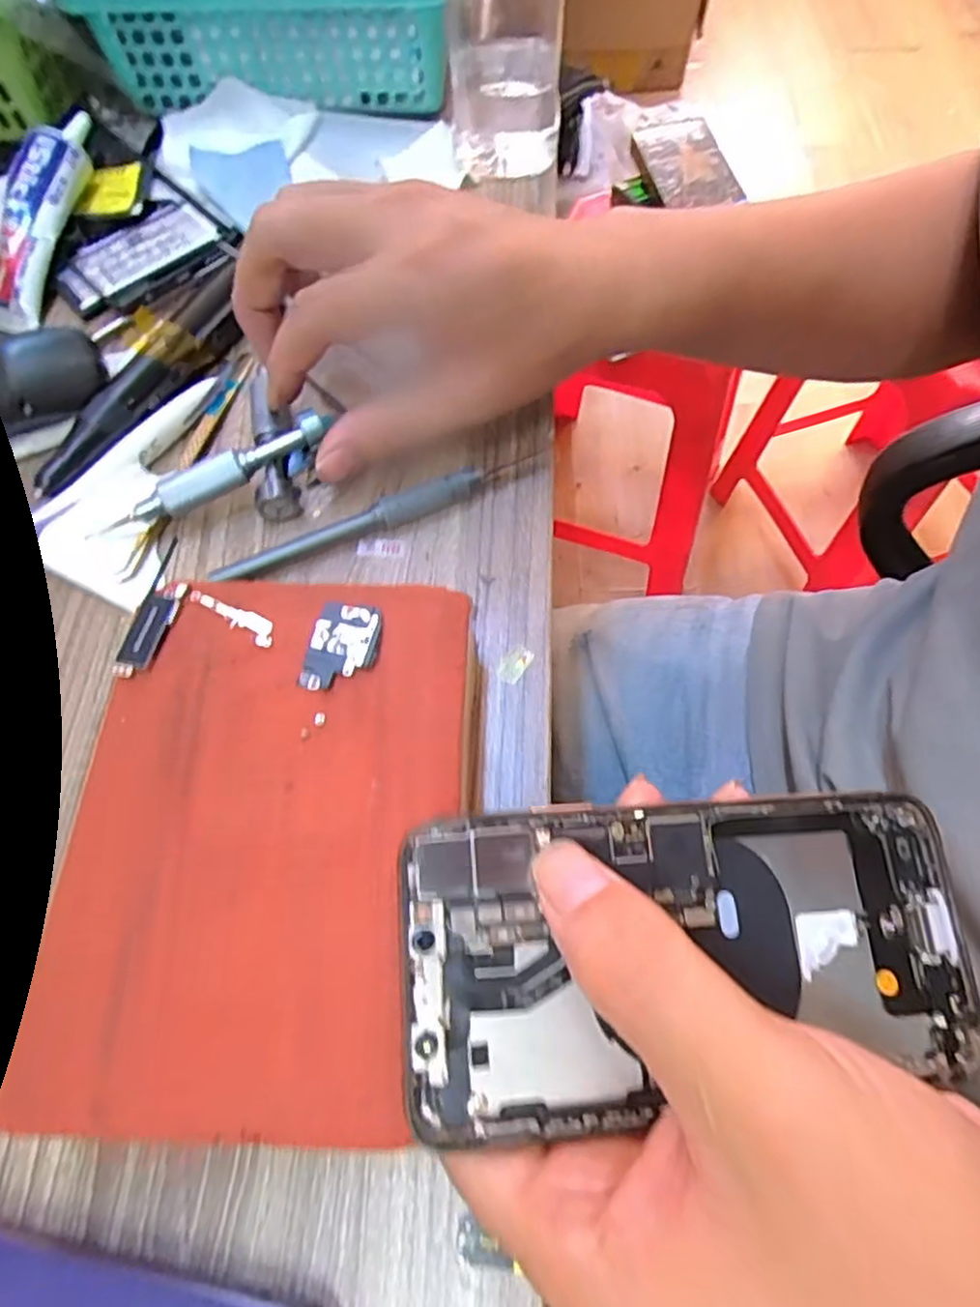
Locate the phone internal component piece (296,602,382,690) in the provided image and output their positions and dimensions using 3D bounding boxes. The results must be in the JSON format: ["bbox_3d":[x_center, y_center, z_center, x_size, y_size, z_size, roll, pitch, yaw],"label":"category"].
[{"bbox_3d":[-0.048,-0.003,0.227,0.023,0.004,0.031,9,65,6],"label":"phone internal component piece"}]

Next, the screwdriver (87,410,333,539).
[{"bbox_3d":[-0.114,-0.075,0.291,0.102,0.011,0.012,-28,67,-4],"label":"screwdriver"}]

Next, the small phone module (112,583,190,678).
[{"bbox_3d":[-0.114,-0.009,0.232,0.012,0.004,0.036,15,66,9],"label":"small phone module"}]

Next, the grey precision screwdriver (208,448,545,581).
[{"bbox_3d":[-0.053,-0.054,0.292,0.126,0.012,0.009,-24,66,-10],"label":"grey precision screwdriver"}]

